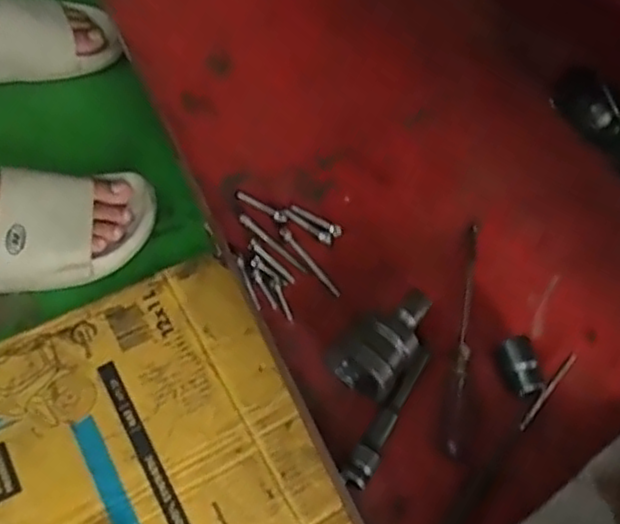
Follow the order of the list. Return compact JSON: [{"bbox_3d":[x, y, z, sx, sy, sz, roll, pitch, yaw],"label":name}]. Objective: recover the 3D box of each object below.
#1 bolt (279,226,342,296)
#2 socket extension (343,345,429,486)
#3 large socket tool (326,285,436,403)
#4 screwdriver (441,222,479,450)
[{"bbox_3d":[-0.001,-0.001,0.552,0.010,0.004,0.072,-32,67,-20],"label":"bolt"},{"bbox_3d":[0.054,0.104,0.483,0.017,0.014,0.112,26,59,11],"label":"socket extension"},{"bbox_3d":[0.053,0.053,0.504,0.053,0.037,0.084,32,61,15],"label":"large socket tool"},{"bbox_3d":[0.117,0.048,0.525,0.013,0.020,0.201,14,58,4],"label":"screwdriver"}]

